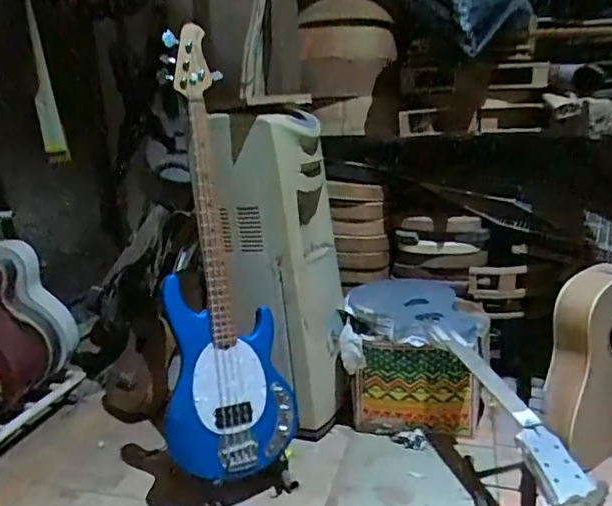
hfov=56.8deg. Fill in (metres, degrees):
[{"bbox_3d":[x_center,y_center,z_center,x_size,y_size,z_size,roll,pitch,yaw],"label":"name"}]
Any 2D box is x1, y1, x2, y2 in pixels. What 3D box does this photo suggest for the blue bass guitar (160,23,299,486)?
[{"bbox_3d":[-0.269,0.016,1.414,0.311,1.161,0.092,-12,2,-22],"label":"blue bass guitar"}]

